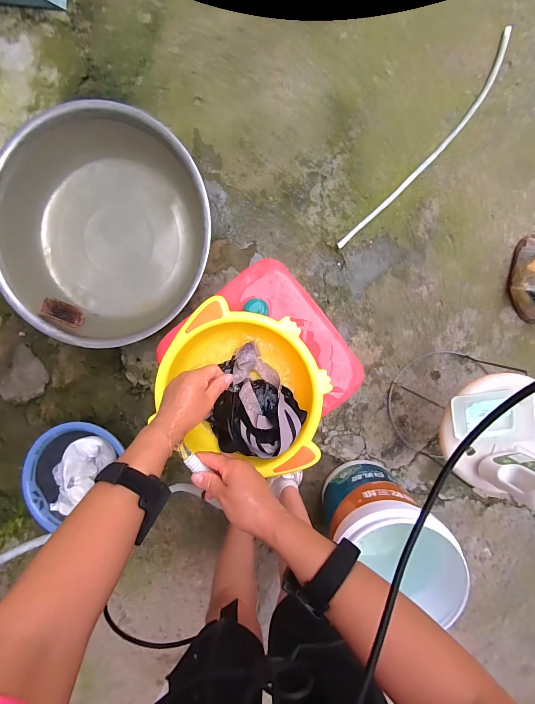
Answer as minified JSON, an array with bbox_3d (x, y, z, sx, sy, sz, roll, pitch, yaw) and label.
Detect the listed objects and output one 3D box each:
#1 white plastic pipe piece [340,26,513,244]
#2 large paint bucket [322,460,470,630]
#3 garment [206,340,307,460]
[{"bbox_3d":[0.491,-0.619,0.939,0.073,0.014,0.765,39,95,-1],"label":"white plastic pipe piece"},{"bbox_3d":[0.321,0.483,0.864,0.302,0.359,0.257,45,94,-2],"label":"large paint bucket"},{"bbox_3d":[-0.033,0.091,0.505,0.138,0.072,0.163,-39,93,5],"label":"garment"}]

